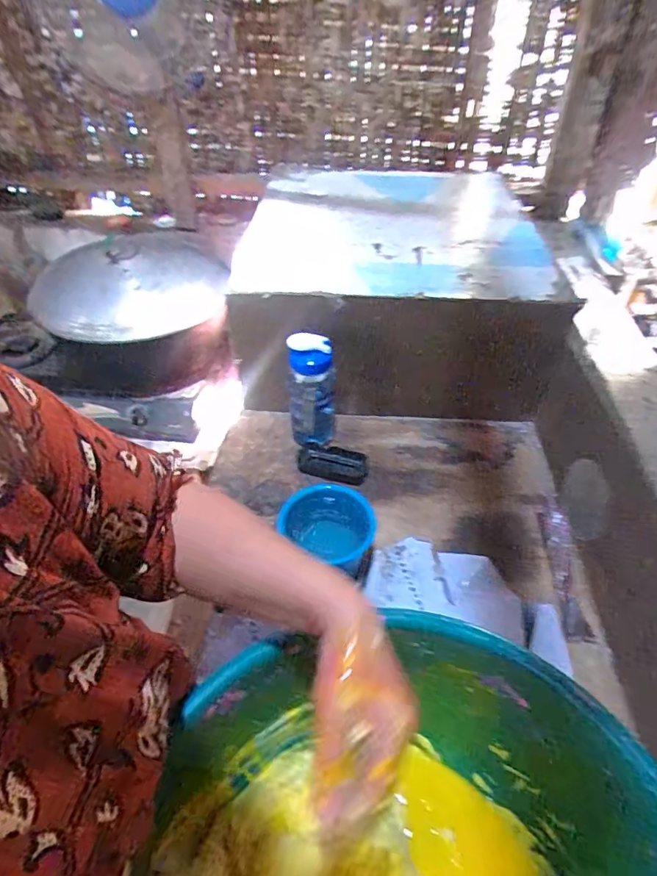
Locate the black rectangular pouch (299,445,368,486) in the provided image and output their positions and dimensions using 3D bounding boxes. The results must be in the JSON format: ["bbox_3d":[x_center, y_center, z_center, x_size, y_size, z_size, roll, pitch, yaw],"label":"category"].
[{"bbox_3d":[0.008,0.042,0.812,0.116,0.024,0.050,11,46,11],"label":"black rectangular pouch"}]

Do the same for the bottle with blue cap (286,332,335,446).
[{"bbox_3d":[-0.026,-0.071,0.778,0.073,0.202,0.068,-1,44,-1],"label":"bottle with blue cap"}]

